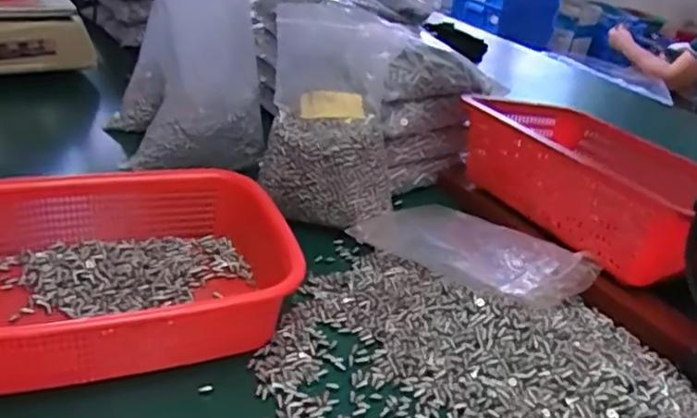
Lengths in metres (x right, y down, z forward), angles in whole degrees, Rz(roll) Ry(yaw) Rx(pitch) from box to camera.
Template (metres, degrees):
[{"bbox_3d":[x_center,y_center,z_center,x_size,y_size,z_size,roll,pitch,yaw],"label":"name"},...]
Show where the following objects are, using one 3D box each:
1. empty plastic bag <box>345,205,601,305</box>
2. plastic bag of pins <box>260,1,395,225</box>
[{"bbox_3d":[0.118,0.035,0.629,0.131,0.056,0.198,-22,41,-40],"label":"empty plastic bag"},{"bbox_3d":[-0.019,-0.100,0.694,0.128,0.205,0.158,6,30,-2],"label":"plastic bag of pins"}]

